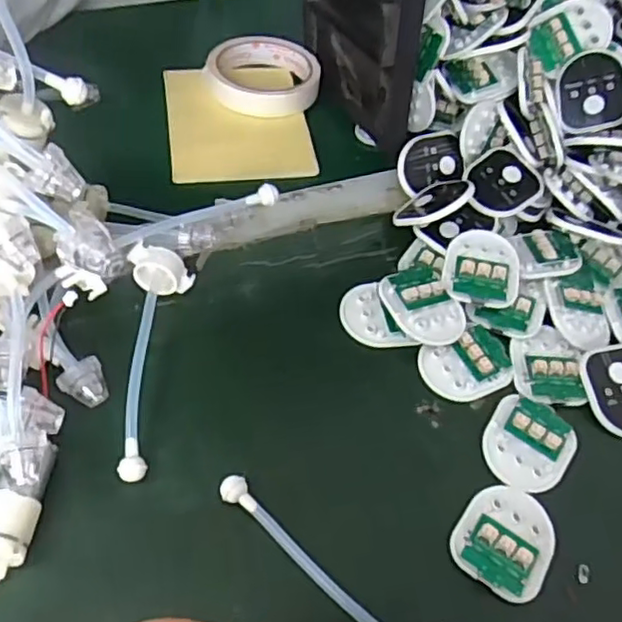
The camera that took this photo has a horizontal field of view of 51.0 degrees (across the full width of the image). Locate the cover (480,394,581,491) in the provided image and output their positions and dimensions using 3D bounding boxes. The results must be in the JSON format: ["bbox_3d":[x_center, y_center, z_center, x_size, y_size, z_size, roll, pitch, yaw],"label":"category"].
[{"bbox_3d":[0.129,0.076,0.385,0.051,0.008,0.056,29,56,13],"label":"cover"}]

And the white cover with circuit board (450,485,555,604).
[{"bbox_3d":[0.106,0.120,0.349,0.050,0.010,0.059,30,56,14],"label":"white cover with circuit board"}]

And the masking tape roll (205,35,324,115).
[{"bbox_3d":[-0.039,-0.201,0.553,0.091,0.018,0.090,4,54,-5],"label":"masking tape roll"}]

